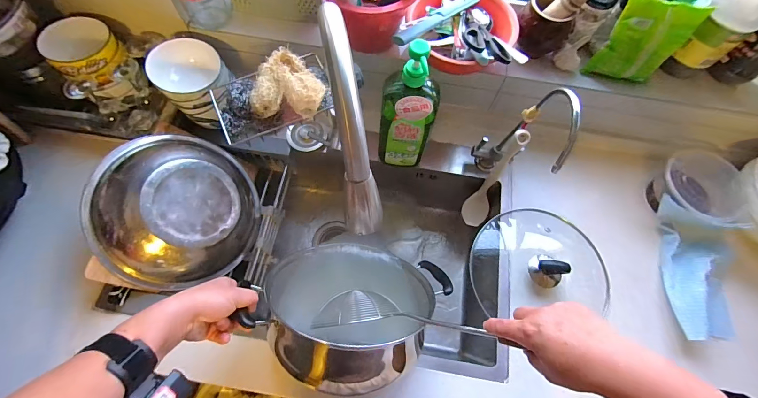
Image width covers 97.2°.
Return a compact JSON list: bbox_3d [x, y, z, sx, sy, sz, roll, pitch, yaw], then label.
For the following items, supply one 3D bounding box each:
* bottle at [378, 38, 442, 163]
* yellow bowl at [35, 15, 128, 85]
[{"bbox_3d":[0.050,-0.151,0.567,0.090,0.255,0.071,5,68,0],"label":"bottle"},{"bbox_3d":[-0.541,-0.273,0.614,0.115,0.054,0.125,-39,75,-16],"label":"yellow bowl"}]

